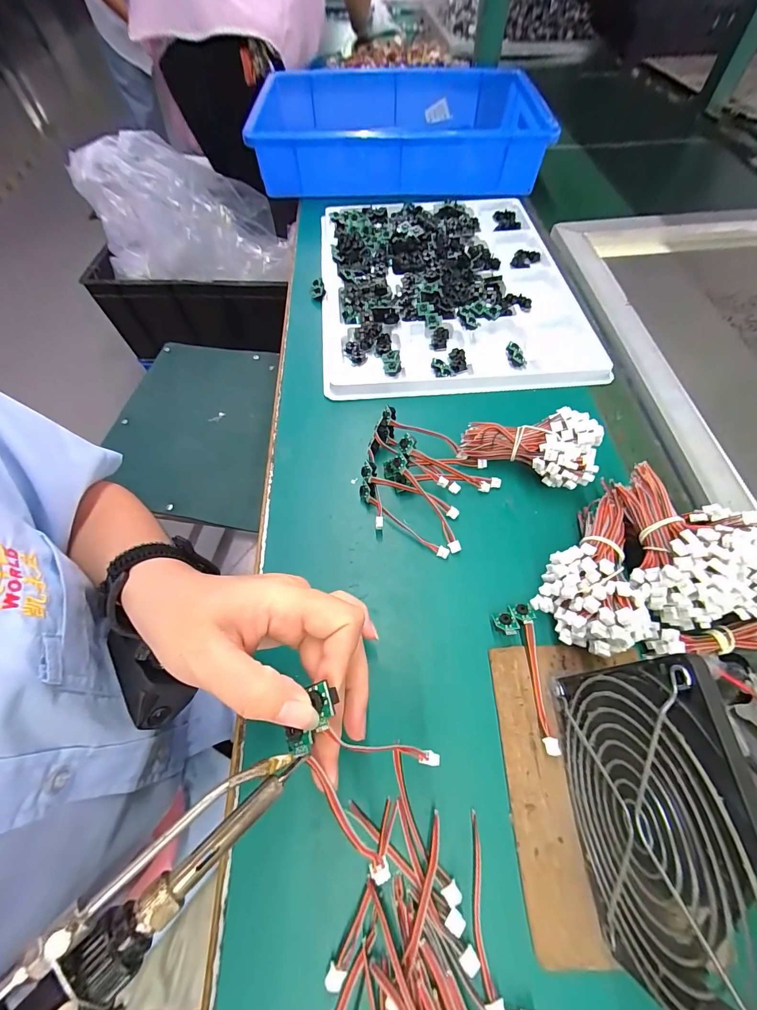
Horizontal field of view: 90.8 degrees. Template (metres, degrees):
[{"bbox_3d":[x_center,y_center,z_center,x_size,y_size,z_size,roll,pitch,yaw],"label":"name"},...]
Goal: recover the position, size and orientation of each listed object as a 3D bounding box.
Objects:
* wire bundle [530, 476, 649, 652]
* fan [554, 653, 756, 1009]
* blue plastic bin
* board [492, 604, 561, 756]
[{"bbox_3d":[0.154,0.042,0.258,0.059,0.046,0.115,34,67,19],"label":"wire bundle"},{"bbox_3d":[0.119,0.136,0.154,0.028,0.129,0.124,-1,61,1],"label":"fan"},{"bbox_3d":[0.040,-0.596,0.596,0.409,0.087,0.334,3,61,3],"label":"blue plastic bin"},{"bbox_3d":[0.098,0.106,0.236,0.028,0.012,0.084,-10,61,-4],"label":"board"}]

